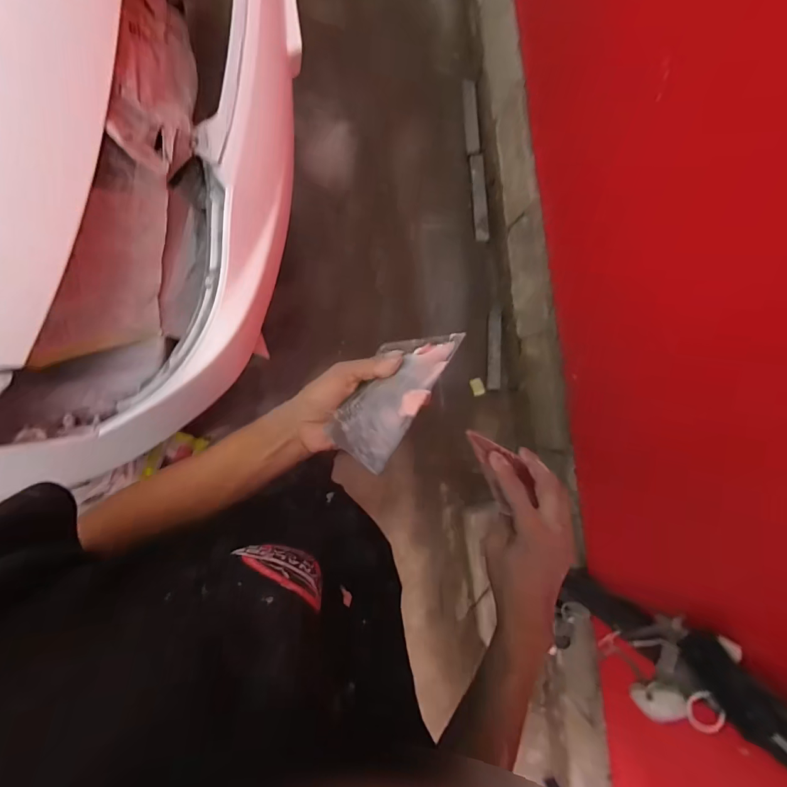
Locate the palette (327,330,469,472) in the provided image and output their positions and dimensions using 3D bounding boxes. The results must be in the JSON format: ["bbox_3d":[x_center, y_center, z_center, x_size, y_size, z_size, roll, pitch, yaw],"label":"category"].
[{"bbox_3d":[-0.005,0.001,0.380,0.007,0.088,0.145,51,59,-35],"label":"palette"}]

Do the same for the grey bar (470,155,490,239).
[{"bbox_3d":[0.340,-0.768,1.640,0.037,0.067,0.325,-5,90,-9],"label":"grey bar"}]

